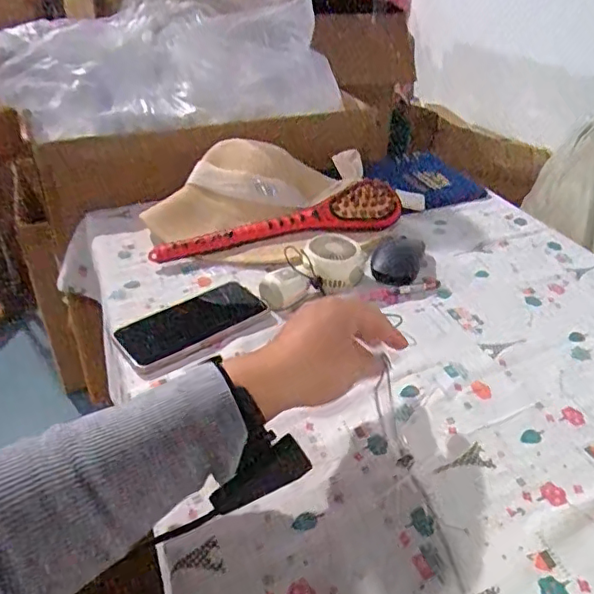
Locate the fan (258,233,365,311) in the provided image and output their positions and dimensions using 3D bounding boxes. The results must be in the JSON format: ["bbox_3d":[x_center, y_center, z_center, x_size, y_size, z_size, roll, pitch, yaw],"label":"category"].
[{"bbox_3d":[0.022,-0.025,0.655,0.065,0.039,0.134,26,42,34],"label":"fan"}]

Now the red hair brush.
[{"bbox_3d":[-0.022,-0.099,0.739,0.329,0.064,0.032,-10,35,-13],"label":"red hair brush"}]

